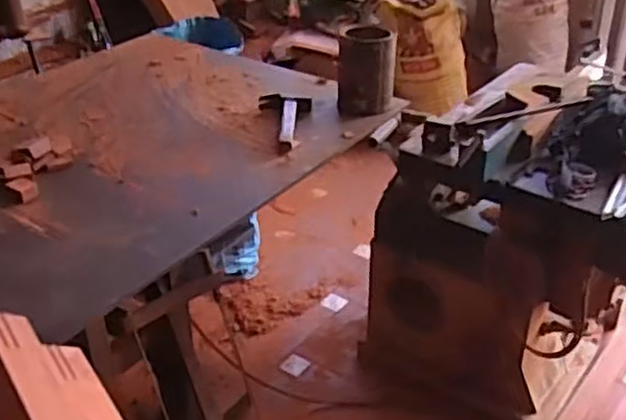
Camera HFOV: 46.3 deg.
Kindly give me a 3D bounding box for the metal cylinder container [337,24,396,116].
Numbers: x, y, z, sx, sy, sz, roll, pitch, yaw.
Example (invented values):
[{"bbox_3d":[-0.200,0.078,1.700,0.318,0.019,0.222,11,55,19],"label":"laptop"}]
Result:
[{"bbox_3d":[0.118,-0.310,1.627,0.122,0.172,0.105,0,33,2],"label":"metal cylinder container"}]

